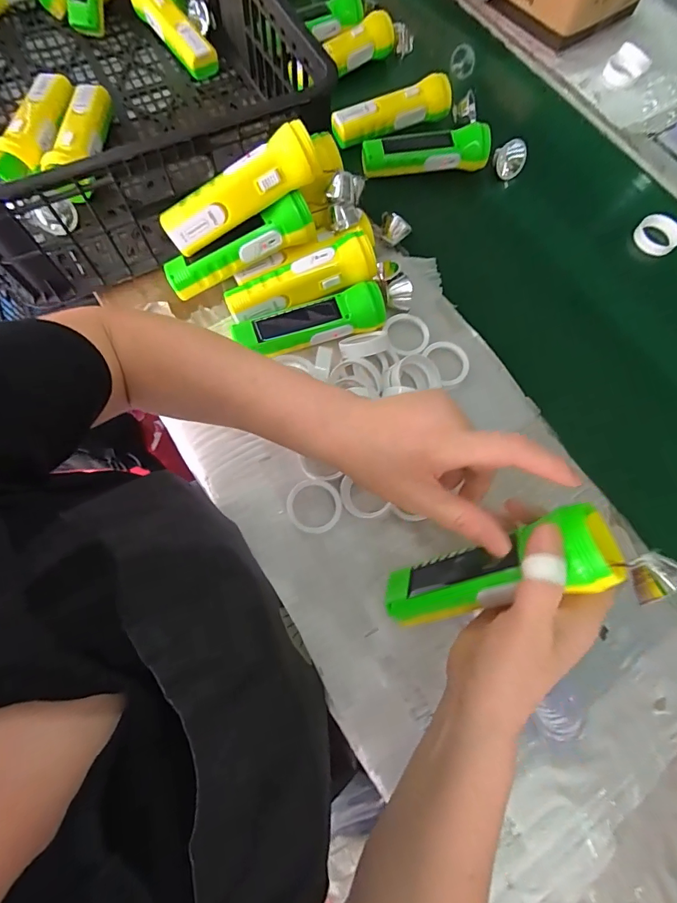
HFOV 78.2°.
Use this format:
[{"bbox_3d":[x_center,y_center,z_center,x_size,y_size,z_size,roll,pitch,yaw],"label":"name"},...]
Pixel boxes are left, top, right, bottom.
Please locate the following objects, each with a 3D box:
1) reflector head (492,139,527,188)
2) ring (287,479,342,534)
[{"bbox_3d":[0.229,-0.390,0.554,0.042,0.042,0.022,38,49,-24],"label":"reflector head"},{"bbox_3d":[-0.024,0.054,0.412,0.052,0.012,0.053,0,75,-1],"label":"ring"}]

